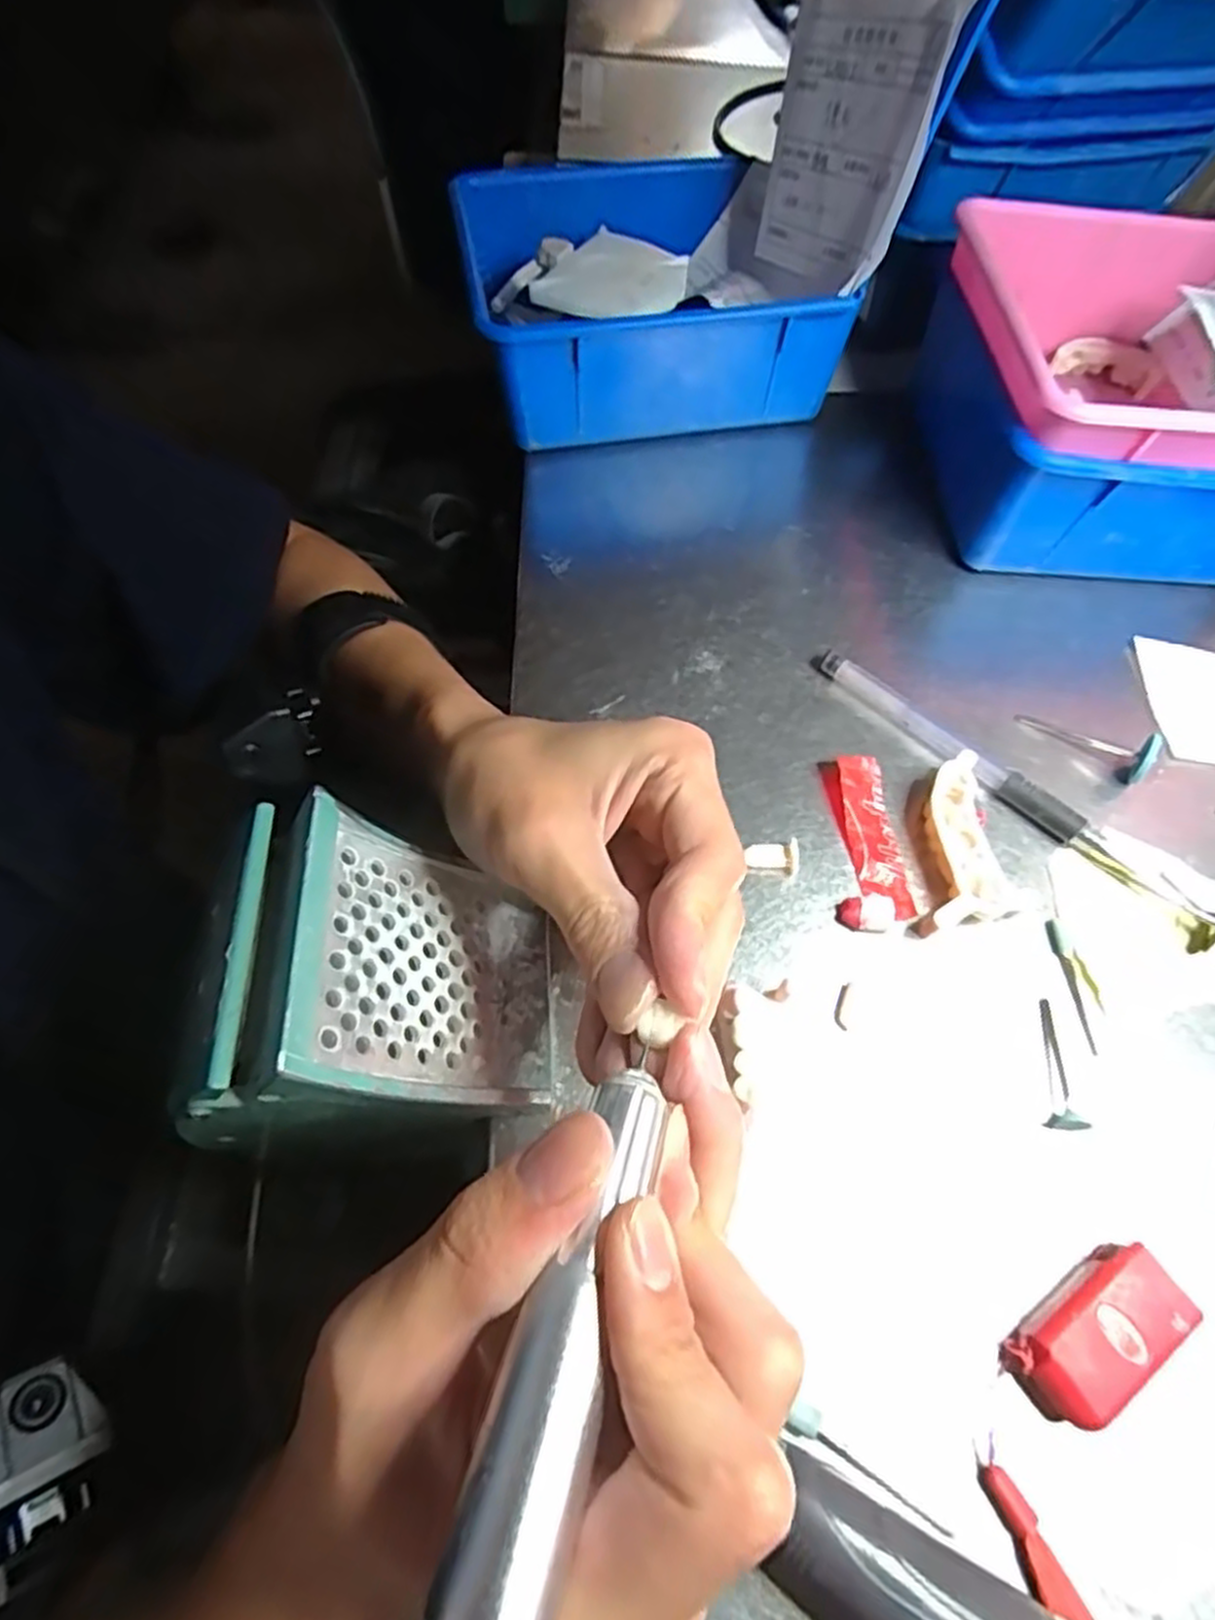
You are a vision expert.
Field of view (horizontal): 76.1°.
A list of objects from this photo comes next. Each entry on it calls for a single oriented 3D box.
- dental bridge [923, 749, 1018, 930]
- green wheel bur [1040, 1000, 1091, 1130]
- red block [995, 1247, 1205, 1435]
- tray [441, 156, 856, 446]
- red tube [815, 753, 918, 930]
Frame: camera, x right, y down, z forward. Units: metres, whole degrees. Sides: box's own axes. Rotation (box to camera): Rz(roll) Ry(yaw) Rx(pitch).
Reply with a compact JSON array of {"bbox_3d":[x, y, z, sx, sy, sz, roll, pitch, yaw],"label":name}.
[{"bbox_3d":[0.122,0.011,0.270,0.025,0.016,0.065,6,60,0],"label":"dental bridge"},{"bbox_3d":[0.140,0.078,0.238,0.009,0.008,0.039,13,60,5],"label":"green wheel bur"},{"bbox_3d":[0.125,0.134,0.201,0.044,0.020,0.024,-30,66,-18],"label":"red block"},{"bbox_3d":[0.014,-0.261,0.396,0.165,0.065,0.164,-9,61,-8],"label":"tray"},{"bbox_3d":[0.091,0.010,0.273,0.025,0.010,0.066,1,60,-2],"label":"red tube"}]

